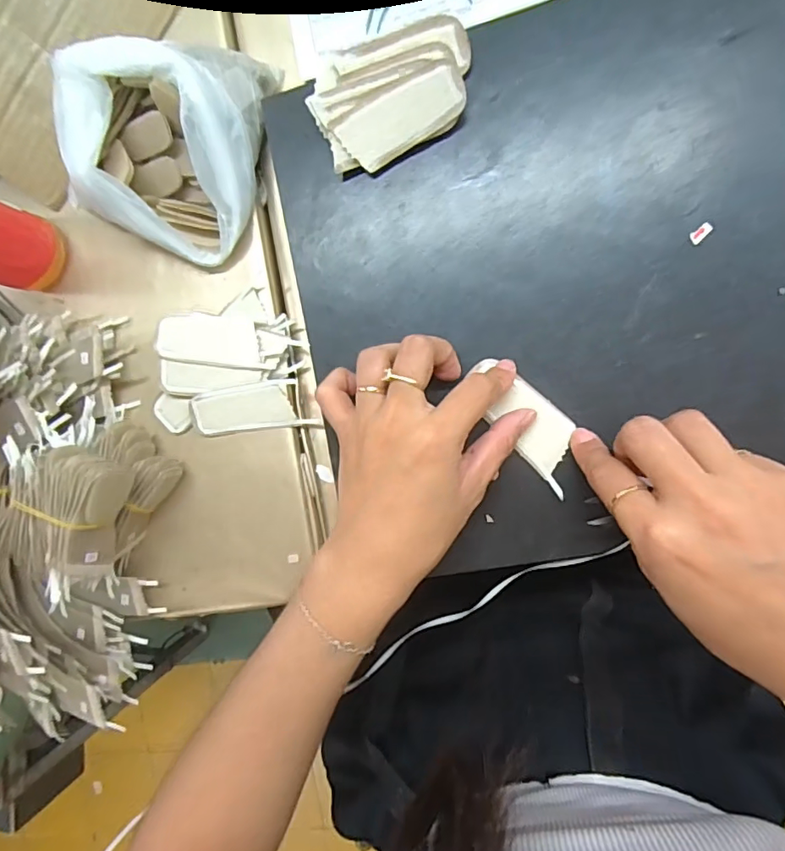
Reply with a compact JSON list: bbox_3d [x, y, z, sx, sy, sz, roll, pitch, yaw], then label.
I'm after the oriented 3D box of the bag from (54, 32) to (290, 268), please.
[{"bbox_3d":[-0.138,-0.170,0.315,0.104,0.058,0.125,11,96,10],"label":"bag"}]

